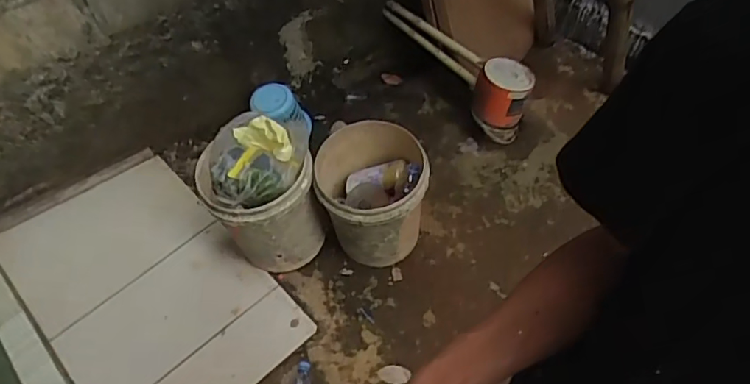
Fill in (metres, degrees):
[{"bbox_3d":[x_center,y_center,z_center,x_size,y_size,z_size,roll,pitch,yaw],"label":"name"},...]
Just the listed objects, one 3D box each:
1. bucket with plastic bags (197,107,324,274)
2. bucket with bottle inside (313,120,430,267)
[{"bbox_3d":[-0.317,0.010,1.578,0.297,0.448,0.280,-2,57,3],"label":"bucket with plastic bags"},{"bbox_3d":[0.008,0.034,1.650,0.308,0.389,0.300,-2,57,3],"label":"bucket with bottle inside"}]

